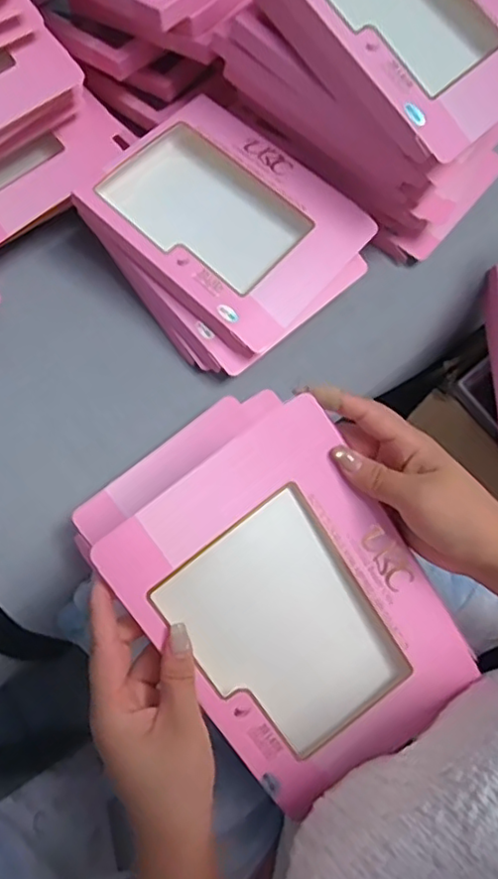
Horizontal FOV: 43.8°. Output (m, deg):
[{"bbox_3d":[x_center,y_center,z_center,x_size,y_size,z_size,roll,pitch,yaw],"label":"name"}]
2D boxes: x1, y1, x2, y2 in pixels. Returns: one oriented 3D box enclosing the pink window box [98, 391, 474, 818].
[{"bbox_3d":[0.032,0.108,0.386,0.156,0.026,0.224,-36,105,-13],"label":"pink window box"}]

